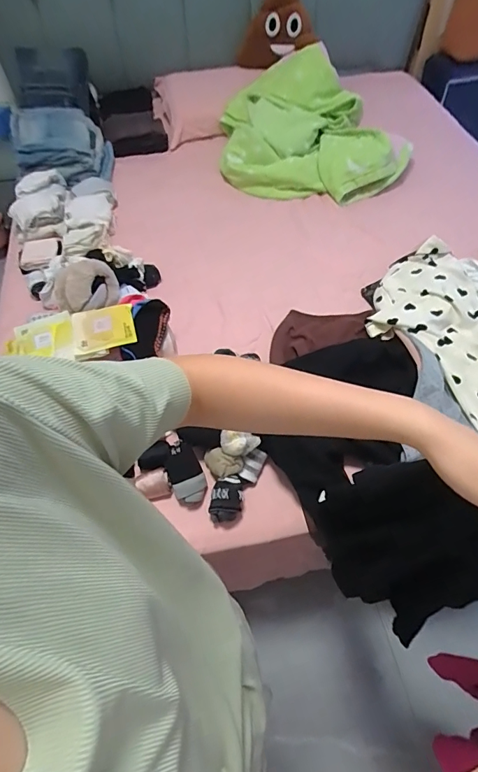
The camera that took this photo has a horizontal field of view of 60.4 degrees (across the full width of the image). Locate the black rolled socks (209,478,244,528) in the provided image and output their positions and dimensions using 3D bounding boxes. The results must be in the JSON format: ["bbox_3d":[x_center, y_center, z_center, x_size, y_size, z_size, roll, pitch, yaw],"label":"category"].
[{"bbox_3d":[-0.025,0.232,0.831,0.063,0.050,0.092,5,57,4],"label":"black rolled socks"}]

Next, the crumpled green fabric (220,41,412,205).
[{"bbox_3d":[0.246,-0.917,1.479,0.629,0.257,0.577,-7,57,-4],"label":"crumpled green fabric"}]

